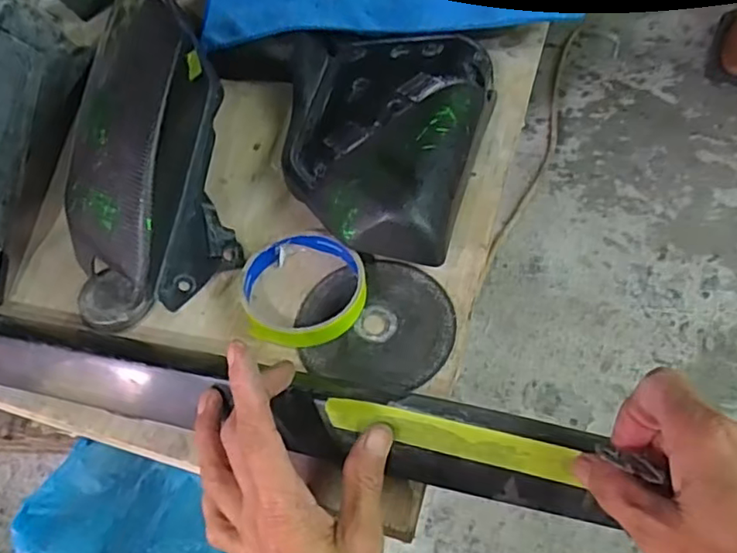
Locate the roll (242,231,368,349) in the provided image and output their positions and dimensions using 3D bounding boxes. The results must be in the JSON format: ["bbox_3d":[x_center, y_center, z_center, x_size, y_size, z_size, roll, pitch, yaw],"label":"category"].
[{"bbox_3d":[-0.043,0.007,0.411,0.082,0.019,0.081,-2,52,2],"label":"roll"}]

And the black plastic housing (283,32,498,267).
[{"bbox_3d":[0.001,-0.111,0.481,0.165,0.059,0.214,13,54,13],"label":"black plastic housing"}]

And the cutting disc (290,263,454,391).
[{"bbox_3d":[0.005,0.029,0.407,0.101,0.006,0.094,-2,52,2],"label":"cutting disc"}]

